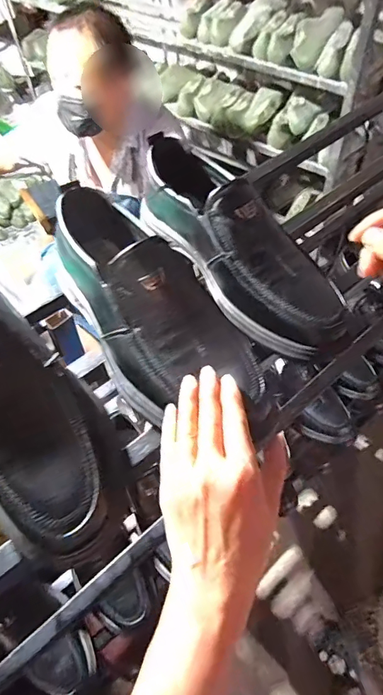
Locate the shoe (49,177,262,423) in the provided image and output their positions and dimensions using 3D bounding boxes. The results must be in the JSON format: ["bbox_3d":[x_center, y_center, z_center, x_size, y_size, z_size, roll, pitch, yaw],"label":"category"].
[{"bbox_3d":[-0.041,-0.036,0.395,0.098,0.087,0.268,-32,66,-20],"label":"shoe"}]

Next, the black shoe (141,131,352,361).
[{"bbox_3d":[0.041,-0.103,0.441,0.083,0.093,0.285,-32,71,-20],"label":"black shoe"}]

